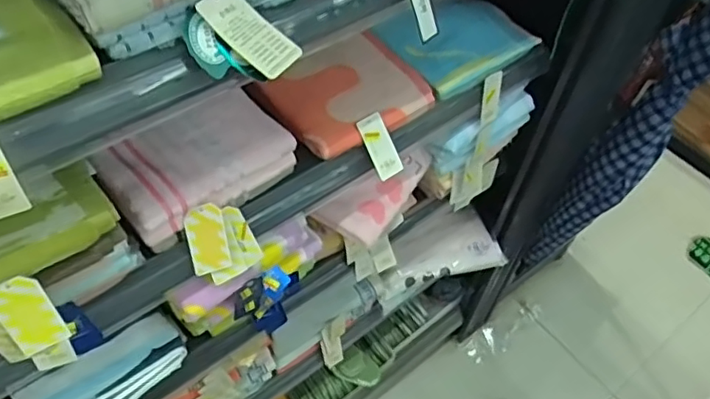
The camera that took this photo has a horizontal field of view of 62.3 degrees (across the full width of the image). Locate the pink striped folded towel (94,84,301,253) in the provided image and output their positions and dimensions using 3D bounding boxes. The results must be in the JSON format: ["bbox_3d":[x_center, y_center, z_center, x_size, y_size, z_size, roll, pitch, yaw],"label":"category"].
[{"bbox_3d":[-0.168,-0.039,0.635,0.189,0.071,0.110,-35,62,-26],"label":"pink striped folded towel"}]

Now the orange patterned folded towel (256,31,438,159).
[{"bbox_3d":[-0.004,-0.140,0.752,0.192,0.037,0.136,-31,61,-25],"label":"orange patterned folded towel"}]

